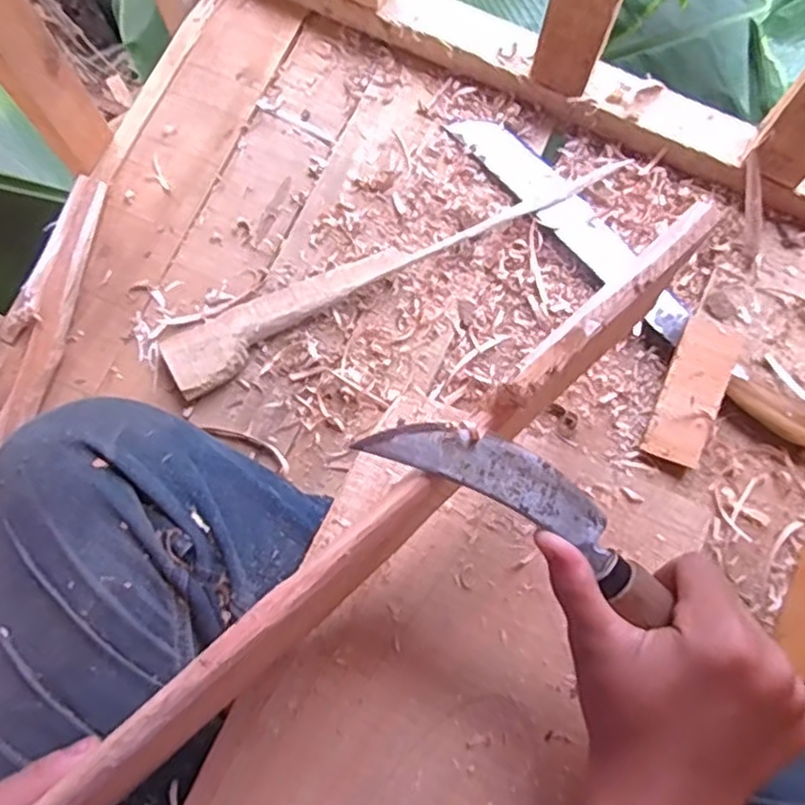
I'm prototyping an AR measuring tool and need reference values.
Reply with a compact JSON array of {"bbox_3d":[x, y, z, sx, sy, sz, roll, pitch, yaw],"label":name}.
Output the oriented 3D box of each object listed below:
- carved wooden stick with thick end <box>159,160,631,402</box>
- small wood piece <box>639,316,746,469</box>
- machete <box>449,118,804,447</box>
[{"bbox_3d":[-0.011,-0.126,0.633,0.427,0.020,0.053,-29,78,-6],"label":"carved wooden stick with thick end"},{"bbox_3d":[0.241,-0.007,0.589,0.047,0.006,0.116,21,92,15],"label":"small wood piece"},{"bbox_3d":[0.207,-0.112,0.627,0.057,0.023,0.432,-44,80,-9],"label":"machete"}]

